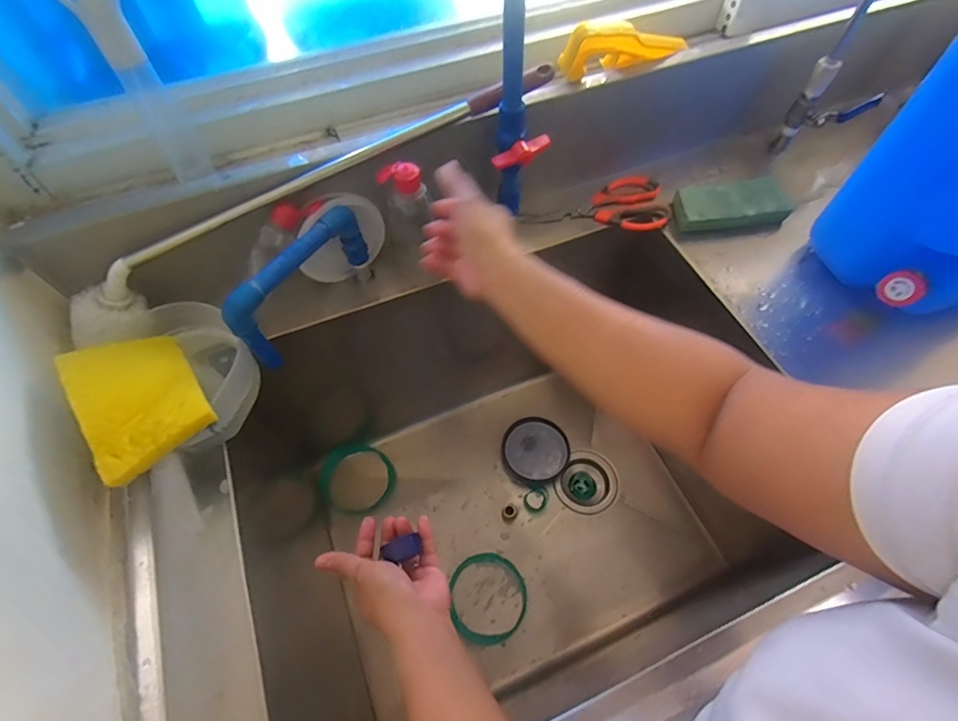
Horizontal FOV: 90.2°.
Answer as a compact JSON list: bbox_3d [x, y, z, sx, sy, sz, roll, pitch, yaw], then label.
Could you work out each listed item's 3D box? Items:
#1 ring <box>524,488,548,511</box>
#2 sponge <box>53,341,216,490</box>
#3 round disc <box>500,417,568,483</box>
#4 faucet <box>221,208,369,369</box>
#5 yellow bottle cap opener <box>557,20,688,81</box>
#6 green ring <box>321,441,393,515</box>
[{"bbox_3d":[0.101,0.247,0.849,0.041,0.005,0.039,0,59,0],"label":"ring"},{"bbox_3d":[-0.312,0.030,0.434,0.092,0.036,0.139,-34,65,-18],"label":"sponge"},{"bbox_3d":[0.105,0.167,0.889,0.117,0.032,0.116,0,59,0],"label":"round disc"},{"bbox_3d":[-0.193,-0.086,0.529,0.028,0.102,0.183,29,64,17],"label":"faucet"},{"bbox_3d":[0.184,-0.383,0.586,0.184,0.064,0.032,-18,60,-24],"label":"yellow bottle cap opener"},{"bbox_3d":[-0.228,0.215,0.885,0.134,0.031,0.124,0,59,0],"label":"green ring"}]

